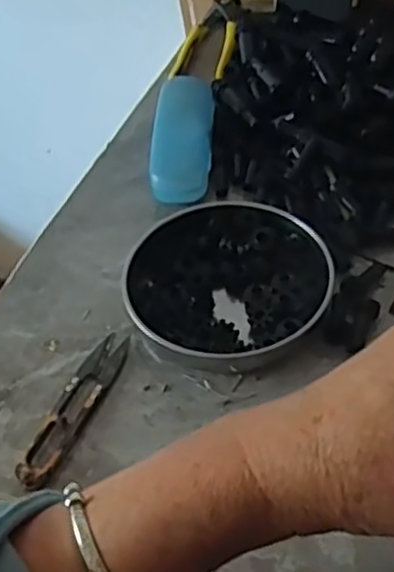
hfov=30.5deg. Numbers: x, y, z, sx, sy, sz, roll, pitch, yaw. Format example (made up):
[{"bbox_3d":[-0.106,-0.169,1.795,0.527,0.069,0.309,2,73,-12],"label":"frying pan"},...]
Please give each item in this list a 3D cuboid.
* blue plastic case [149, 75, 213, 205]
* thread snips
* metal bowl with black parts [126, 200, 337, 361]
[{"bbox_3d":[-0.012,-0.131,0.617,0.048,0.021,0.157,-2,47,4],"label":"blue plastic case"},{"bbox_3d":[-0.077,0.074,0.453,0.025,0.006,0.117,16,51,20],"label":"thread snips"},{"bbox_3d":[0.021,-0.003,0.501,0.128,0.027,0.133,-3,47,3],"label":"metal bowl with black parts"}]

